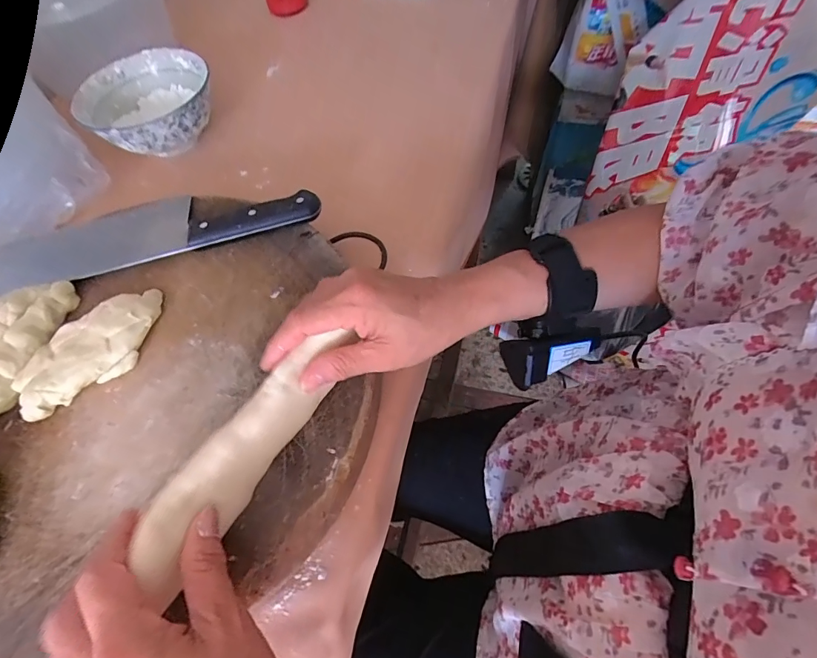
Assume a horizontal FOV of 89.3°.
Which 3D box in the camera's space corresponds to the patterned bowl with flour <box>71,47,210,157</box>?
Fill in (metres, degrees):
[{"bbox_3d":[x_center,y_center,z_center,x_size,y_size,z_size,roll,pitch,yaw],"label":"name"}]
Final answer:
[{"bbox_3d":[-0.293,-0.258,0.479,0.145,0.059,0.135,-2,60,4],"label":"patterned bowl with flour"}]

